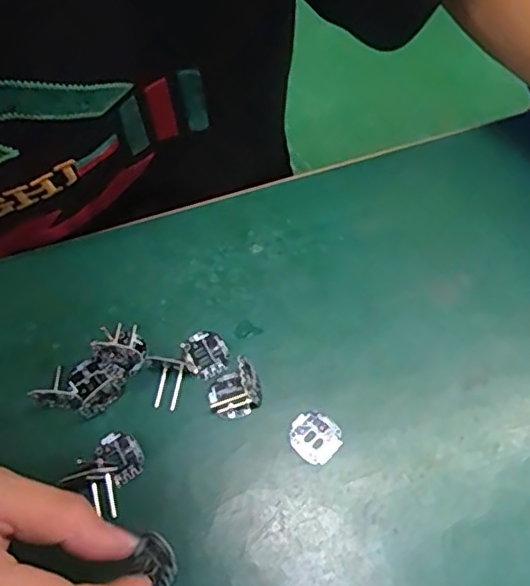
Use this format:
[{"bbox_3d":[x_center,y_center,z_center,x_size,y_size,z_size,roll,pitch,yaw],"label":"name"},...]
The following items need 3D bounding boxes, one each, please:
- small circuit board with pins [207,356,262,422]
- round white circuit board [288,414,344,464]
[{"bbox_3d":[-0.015,0.049,0.307,0.027,0.007,0.024,-34,69,-14],"label":"small circuit board with pins"},{"bbox_3d":[0.024,0.069,0.300,0.024,0.004,0.022,0,67,-1],"label":"round white circuit board"}]

